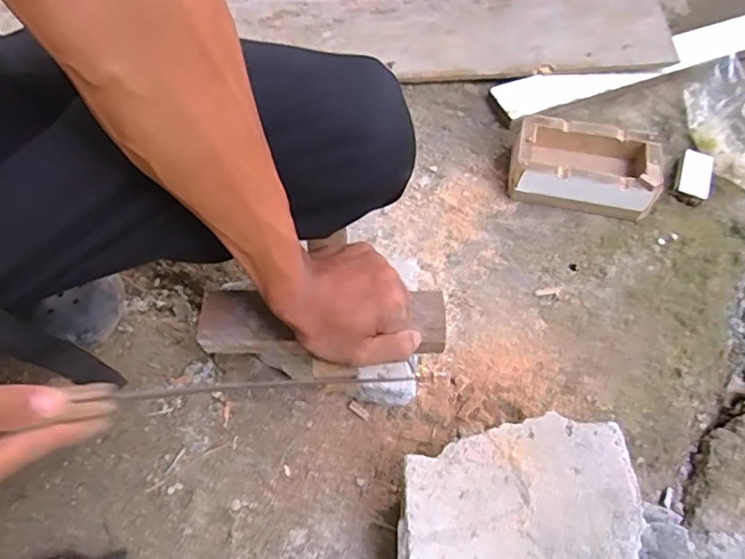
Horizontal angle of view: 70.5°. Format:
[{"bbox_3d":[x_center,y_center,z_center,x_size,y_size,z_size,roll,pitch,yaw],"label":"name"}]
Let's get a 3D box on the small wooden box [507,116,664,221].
[{"bbox_3d":[0.263,-0.141,0.664,0.175,0.060,0.102,13,60,7],"label":"small wooden box"}]

